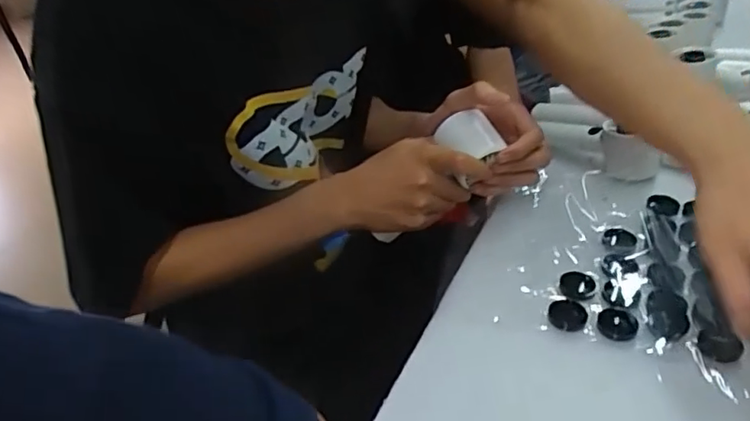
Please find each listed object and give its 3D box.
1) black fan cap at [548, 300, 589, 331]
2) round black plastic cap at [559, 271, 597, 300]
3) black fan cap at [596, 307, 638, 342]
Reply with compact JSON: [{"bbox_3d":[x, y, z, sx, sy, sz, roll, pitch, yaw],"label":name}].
[{"bbox_3d":[0.157,0.085,0.461,0.029,0.014,0.027,-1,36,1],"label":"black fan cap"},{"bbox_3d":[0.173,0.065,0.484,0.029,0.007,0.030,14,39,20],"label":"round black plastic cap"},{"bbox_3d":[0.193,0.091,0.448,0.028,0.009,0.029,14,56,27],"label":"black fan cap"}]

